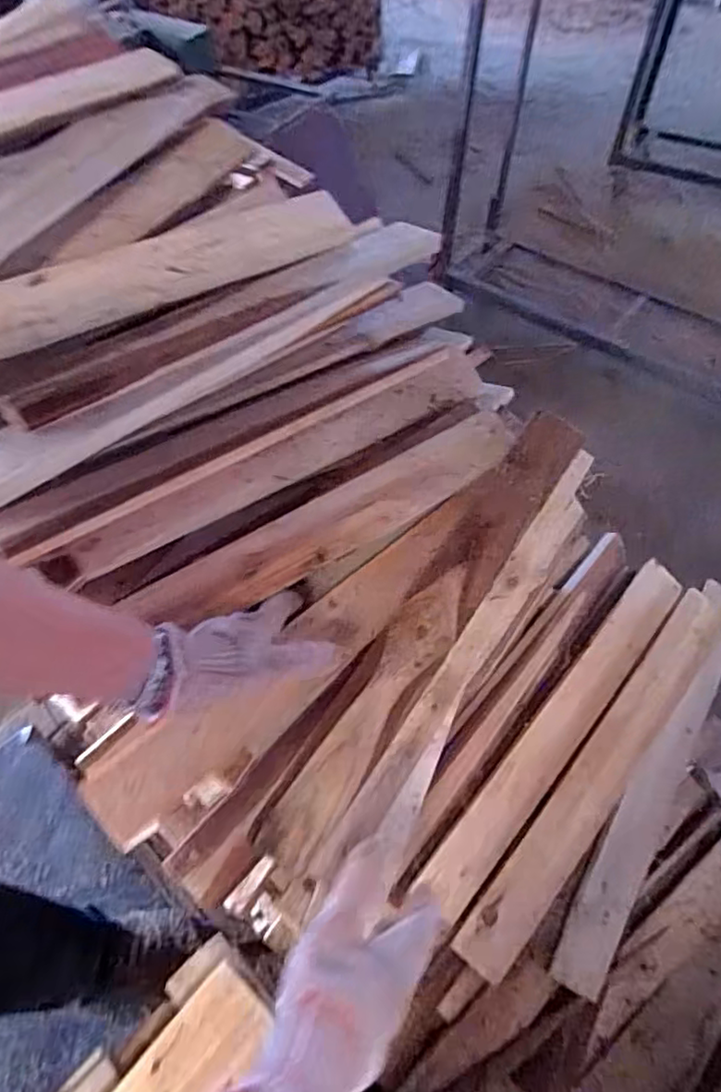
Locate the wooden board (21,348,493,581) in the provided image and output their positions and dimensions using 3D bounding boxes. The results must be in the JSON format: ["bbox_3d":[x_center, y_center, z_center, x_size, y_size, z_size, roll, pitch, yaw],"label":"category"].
[{"bbox_3d":[-0.062,-0.092,0.601,0.491,0.063,0.028,-31,42,-28],"label":"wooden board"}]

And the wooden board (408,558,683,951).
[{"bbox_3d":[0.229,0.206,0.715,0.066,0.013,0.482,41,72,7],"label":"wooden board"}]

